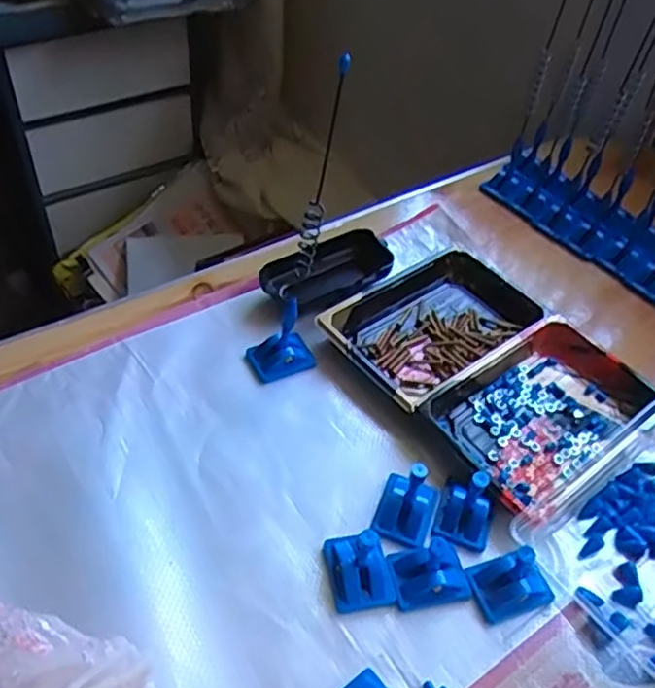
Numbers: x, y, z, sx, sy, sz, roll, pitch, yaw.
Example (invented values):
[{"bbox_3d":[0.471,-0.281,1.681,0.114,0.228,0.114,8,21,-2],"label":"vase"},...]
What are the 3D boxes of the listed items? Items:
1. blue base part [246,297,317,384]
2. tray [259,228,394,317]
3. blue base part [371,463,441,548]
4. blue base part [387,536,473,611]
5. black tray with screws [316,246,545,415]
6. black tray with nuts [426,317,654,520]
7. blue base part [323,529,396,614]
[{"bbox_3d":[-0.032,-0.003,0.488,0.045,0.048,0.032,-18,51,-22],"label":"blue base part"},{"bbox_3d":[0.004,-0.056,0.558,0.109,0.026,0.060,-24,53,-26],"label":"tray"},{"bbox_3d":[0.051,0.091,0.412,0.035,0.040,0.041,21,48,13],"label":"blue base part"},{"bbox_3d":[0.059,0.128,0.391,0.044,0.021,0.033,-6,47,-12],"label":"blue base part"},{"bbox_3d":[0.087,-0.019,0.542,0.170,0.020,0.109,-30,56,-30],"label":"black tray with screws"},{"bbox_3d":[0.152,0.044,0.483,0.163,0.024,0.096,-28,55,-29],"label":"black tray with nuts"},{"bbox_3d":[0.017,0.127,0.391,0.032,0.021,0.045,-10,48,-15],"label":"blue base part"}]

